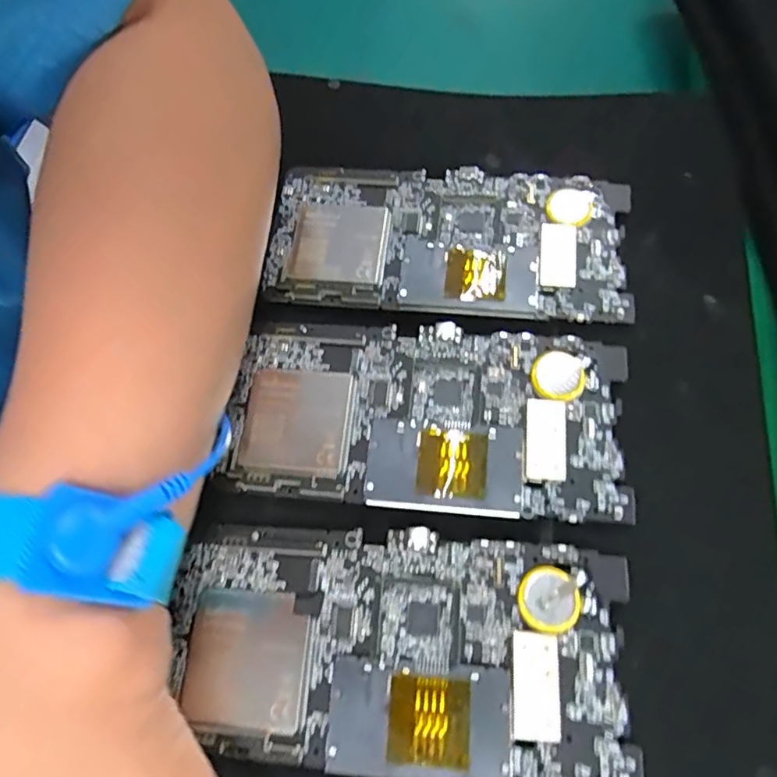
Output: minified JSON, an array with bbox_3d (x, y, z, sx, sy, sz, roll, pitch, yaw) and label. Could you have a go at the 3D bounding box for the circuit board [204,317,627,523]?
[{"bbox_3d":[0.012,0.008,0.222,0.148,0.009,0.071,5,68,2],"label":"circuit board"}]

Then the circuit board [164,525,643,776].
[{"bbox_3d":[0.001,0.087,0.195,0.148,0.014,0.071,4,68,1],"label":"circuit board"}]

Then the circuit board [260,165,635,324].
[{"bbox_3d":[0.024,-0.065,0.252,0.150,0.012,0.070,5,68,2],"label":"circuit board"}]

